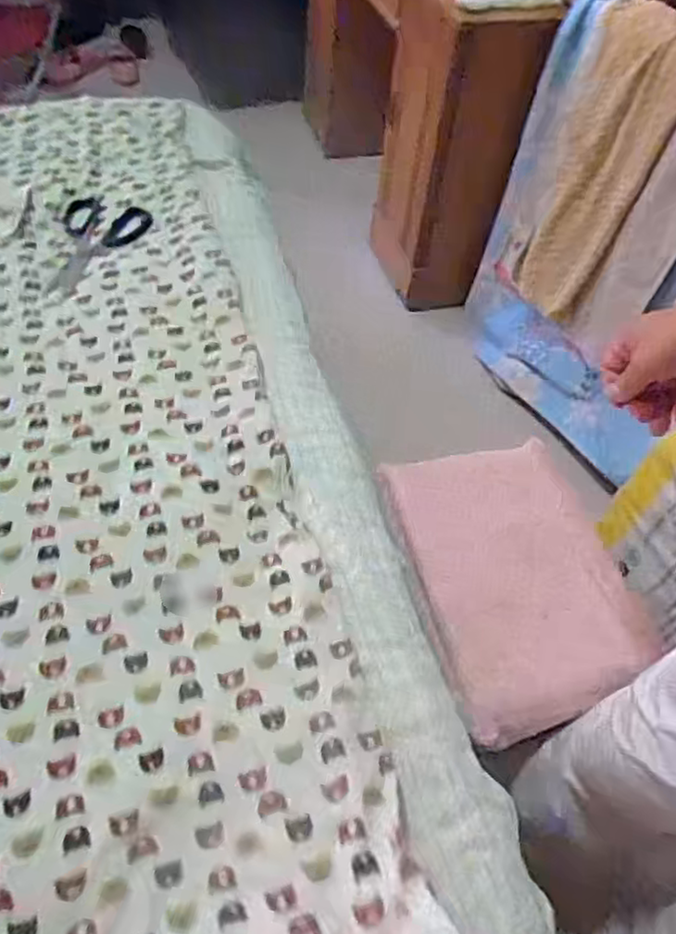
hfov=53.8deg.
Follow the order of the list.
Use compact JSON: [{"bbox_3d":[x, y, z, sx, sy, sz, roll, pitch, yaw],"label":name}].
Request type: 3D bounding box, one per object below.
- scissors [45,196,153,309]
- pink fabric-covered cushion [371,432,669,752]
[{"bbox_3d":[-0.311,-0.258,0.789,0.106,0.013,0.192,20,54,9],"label":"scissors"},{"bbox_3d":[0.204,0.113,0.770,0.234,0.034,0.333,-11,55,-13],"label":"pink fabric-covered cushion"}]

